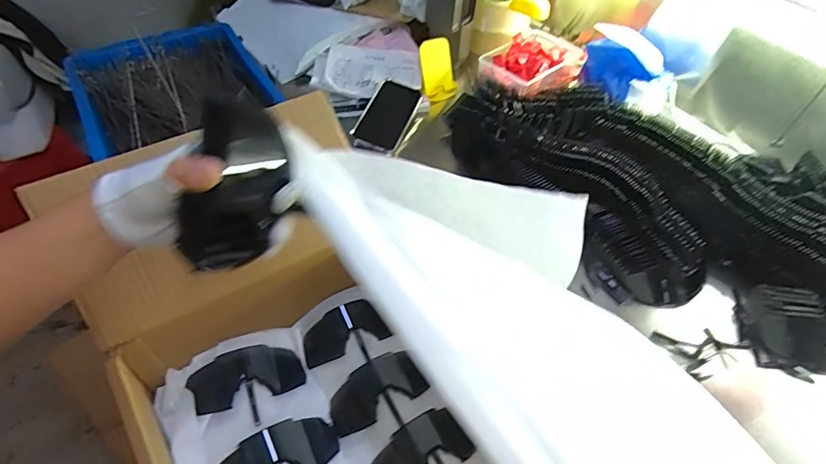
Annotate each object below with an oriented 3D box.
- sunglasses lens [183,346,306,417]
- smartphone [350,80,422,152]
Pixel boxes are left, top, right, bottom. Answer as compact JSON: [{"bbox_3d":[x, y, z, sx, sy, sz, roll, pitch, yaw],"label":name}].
[{"bbox_3d":[-0.183,0.163,0.517,0.119,0.029,0.056,-6,49,-30],"label":"sunglasses lens"},{"bbox_3d":[-0.039,-0.199,0.750,0.075,0.007,0.152,18,52,12],"label":"smartphone"}]

